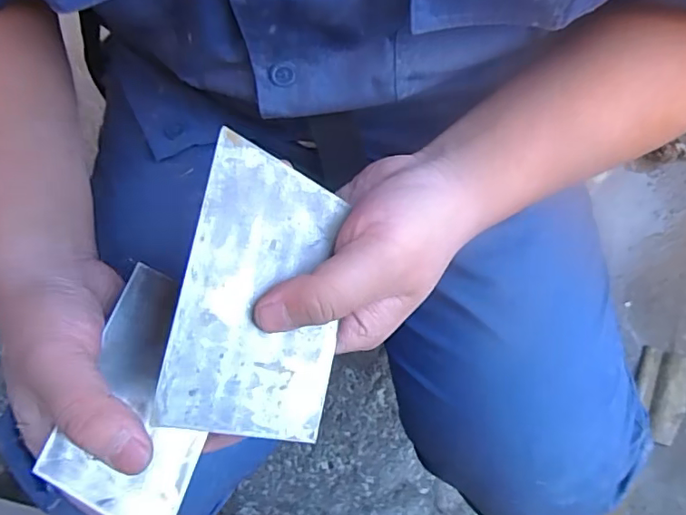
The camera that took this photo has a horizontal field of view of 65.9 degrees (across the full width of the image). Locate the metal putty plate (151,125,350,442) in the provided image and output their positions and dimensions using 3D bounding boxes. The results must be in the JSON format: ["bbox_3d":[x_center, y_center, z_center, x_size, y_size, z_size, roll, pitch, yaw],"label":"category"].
[{"bbox_3d":[-0.035,0.016,0.240,0.073,0.004,0.125,14,82,-21],"label":"metal putty plate"}]

